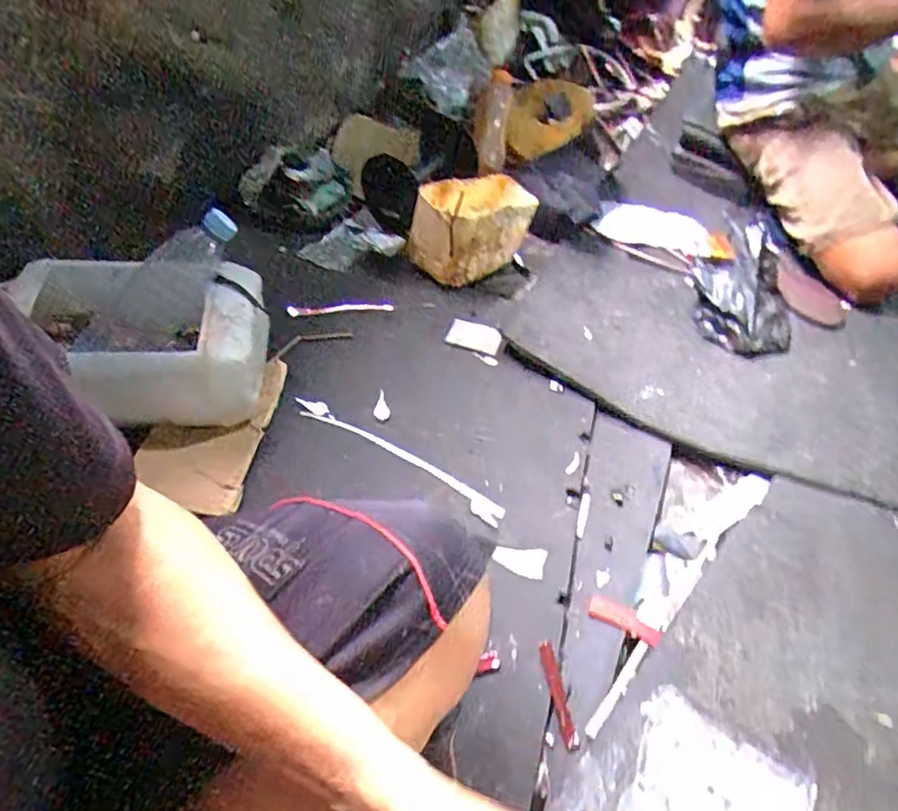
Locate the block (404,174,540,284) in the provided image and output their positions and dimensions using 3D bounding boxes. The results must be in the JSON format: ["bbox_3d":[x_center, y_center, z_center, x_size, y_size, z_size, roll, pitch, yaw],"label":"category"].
[{"bbox_3d":[0.036,-0.270,0.917,0.108,0.132,0.175,33,56,23],"label":"block"}]

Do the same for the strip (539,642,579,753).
[{"bbox_3d":[0.097,0.253,0.531,0.015,0.006,0.086,-7,59,-12],"label":"strip"}]

